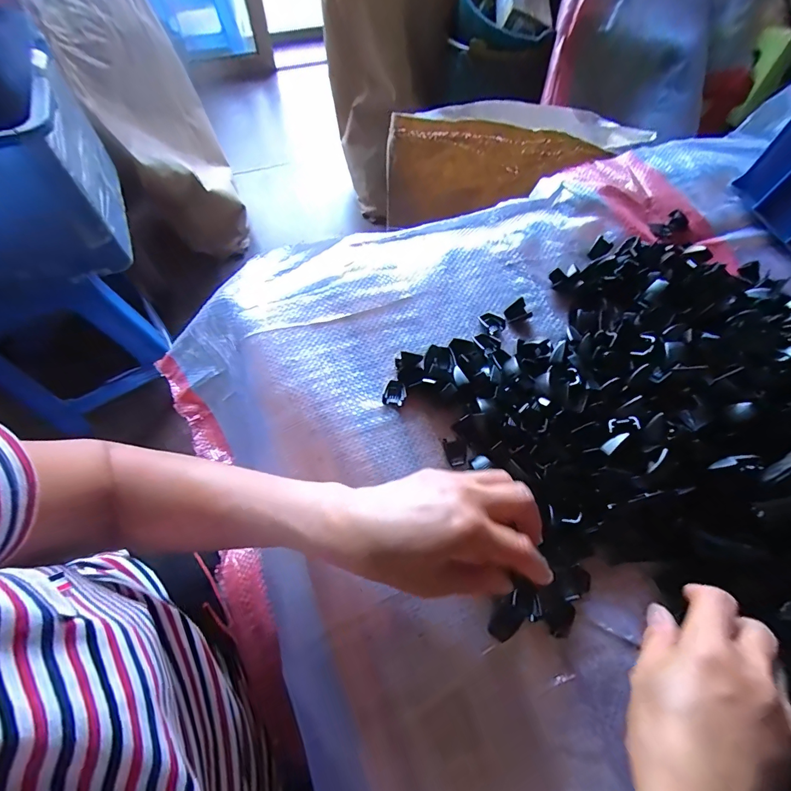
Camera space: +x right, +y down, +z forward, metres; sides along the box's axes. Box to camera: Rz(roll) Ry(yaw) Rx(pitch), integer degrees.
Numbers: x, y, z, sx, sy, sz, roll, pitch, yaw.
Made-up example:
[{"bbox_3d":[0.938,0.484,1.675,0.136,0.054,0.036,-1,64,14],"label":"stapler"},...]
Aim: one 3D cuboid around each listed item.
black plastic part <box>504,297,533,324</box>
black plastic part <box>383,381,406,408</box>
[{"bbox_3d":[0.114,-0.079,0.375,0.023,0.008,0.019,-21,69,-10],"label":"black plastic part"},{"bbox_3d":[0.000,-0.002,0.338,0.018,0.005,0.023,11,67,3],"label":"black plastic part"}]

